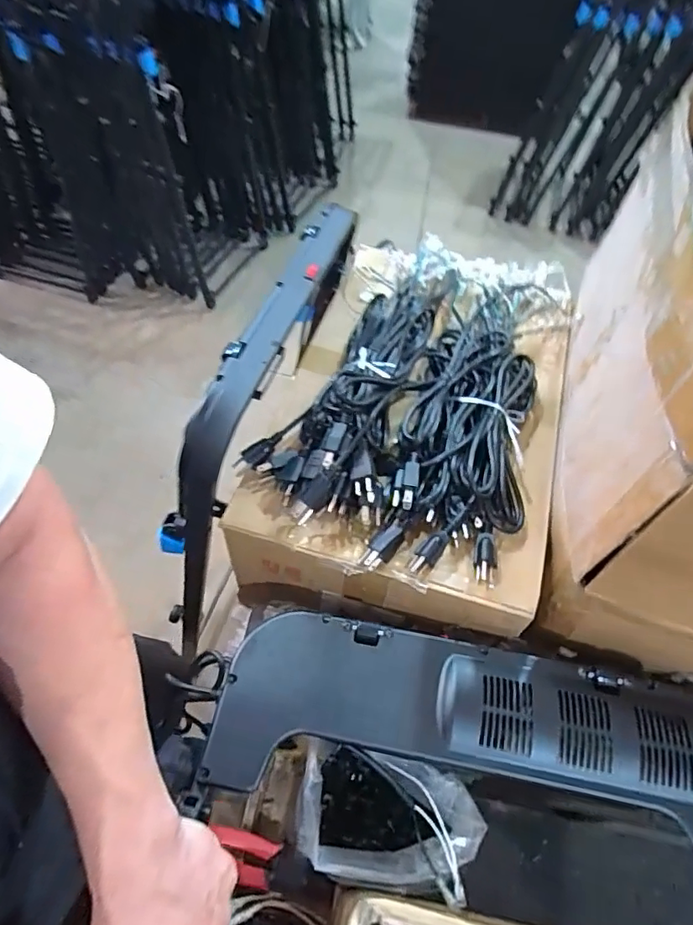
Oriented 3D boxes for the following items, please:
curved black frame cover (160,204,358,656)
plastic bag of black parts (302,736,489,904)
[{"bbox_3d":[-0.118,-0.079,0.642,0.080,0.148,0.569,21,83,11],"label":"curved black frame cover"},{"bbox_3d":[0.036,0.372,0.573,0.172,0.115,0.108,16,55,8],"label":"plastic bag of black parts"}]

